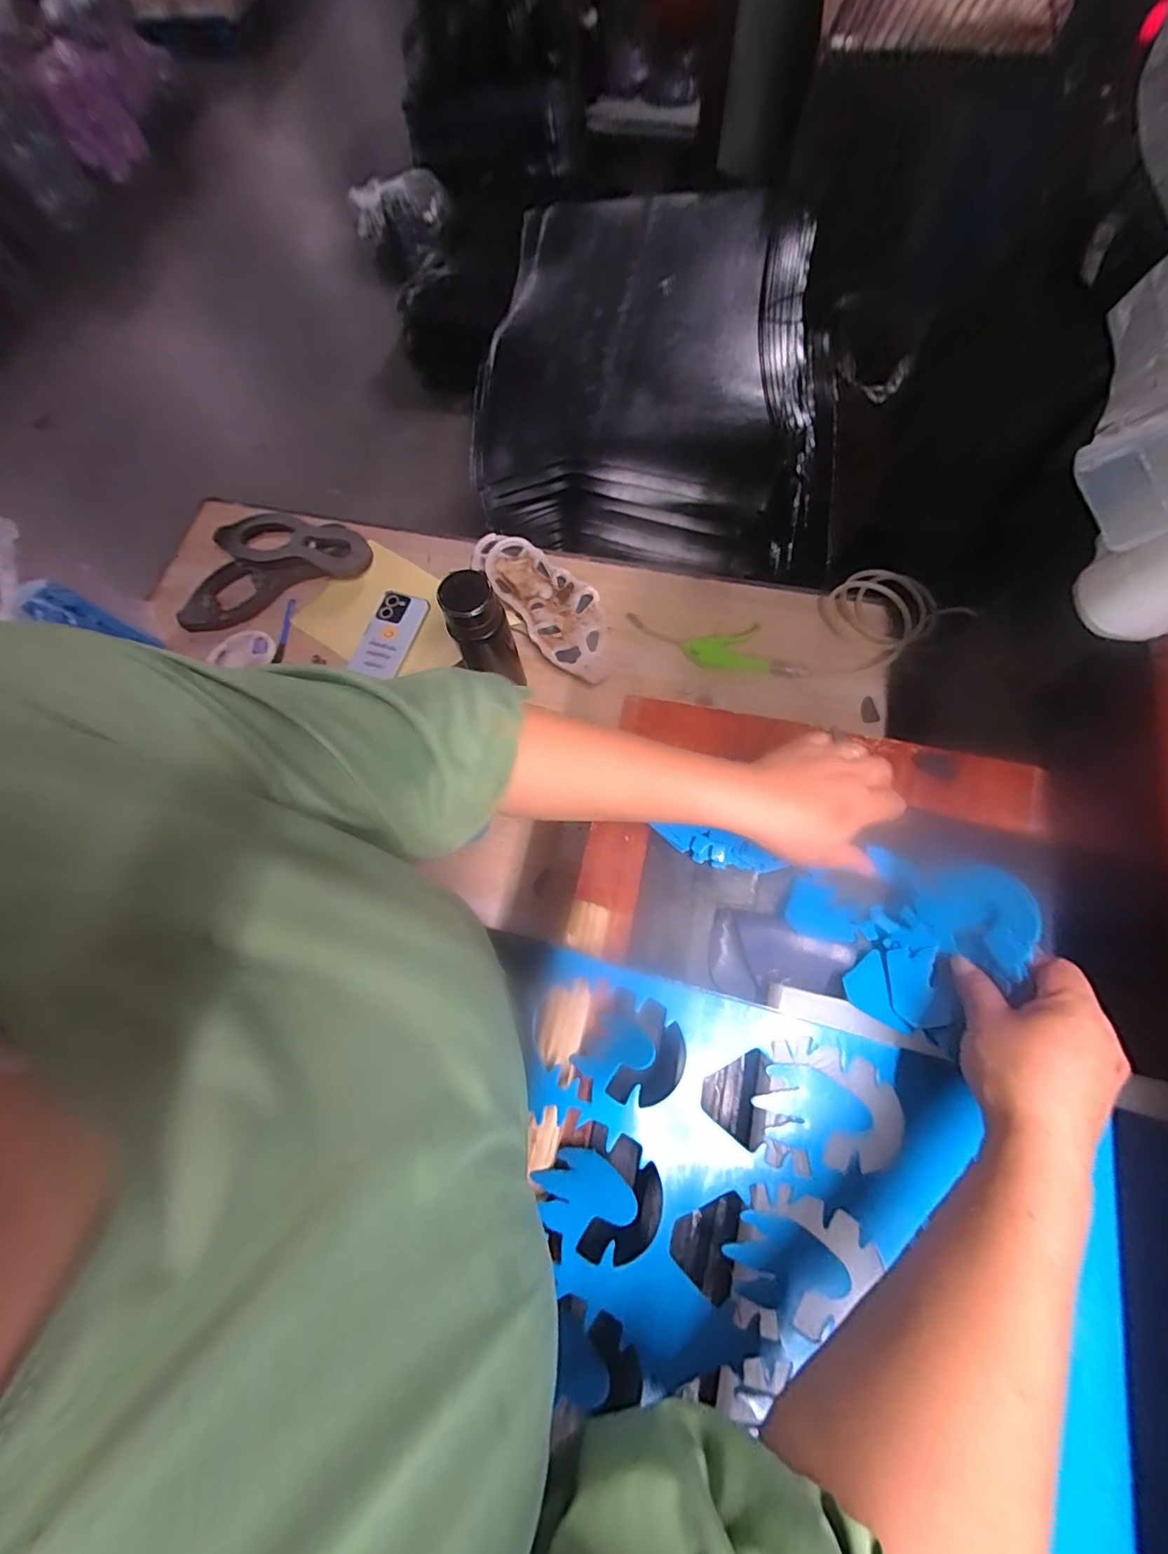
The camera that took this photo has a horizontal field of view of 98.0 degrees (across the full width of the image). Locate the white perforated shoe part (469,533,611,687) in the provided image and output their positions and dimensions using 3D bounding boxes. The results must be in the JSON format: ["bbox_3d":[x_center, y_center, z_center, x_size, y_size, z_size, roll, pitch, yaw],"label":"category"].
[{"bbox_3d":[-0.060,-0.280,0.796,0.122,0.056,0.339,-34,75,-8],"label":"white perforated shoe part"}]

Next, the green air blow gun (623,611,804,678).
[{"bbox_3d":[0.198,-0.206,0.773,0.268,0.030,0.084,14,74,6],"label":"green air blow gun"}]

